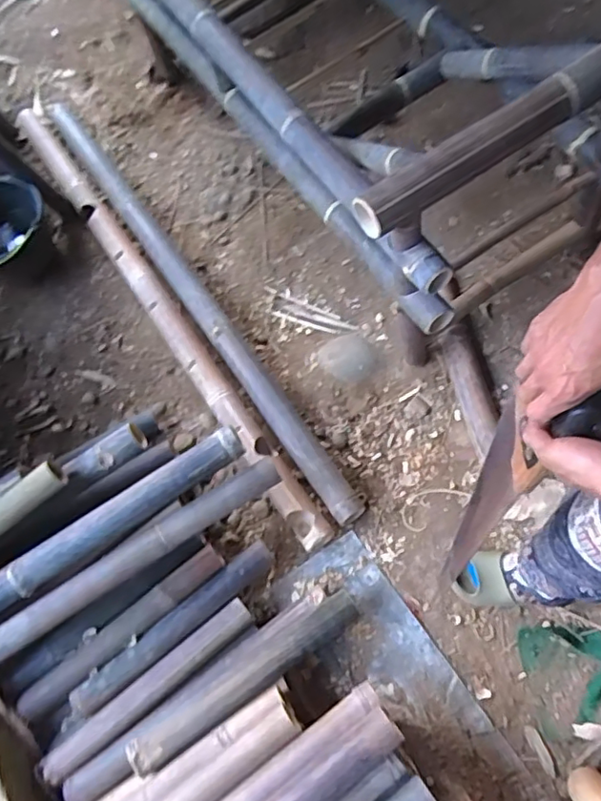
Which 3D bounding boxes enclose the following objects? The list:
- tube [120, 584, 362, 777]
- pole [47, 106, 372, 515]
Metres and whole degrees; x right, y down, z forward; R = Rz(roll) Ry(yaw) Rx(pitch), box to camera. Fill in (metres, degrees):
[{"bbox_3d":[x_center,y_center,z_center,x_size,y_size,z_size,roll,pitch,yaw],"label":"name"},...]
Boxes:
[{"bbox_3d":[-0.103,0.529,1.122,0.497,0.069,0.080,-33,68,-11],"label":"tube"},{"bbox_3d":[-0.346,-0.366,1.613,0.083,0.073,1.676,-35,67,-5],"label":"pole"}]

